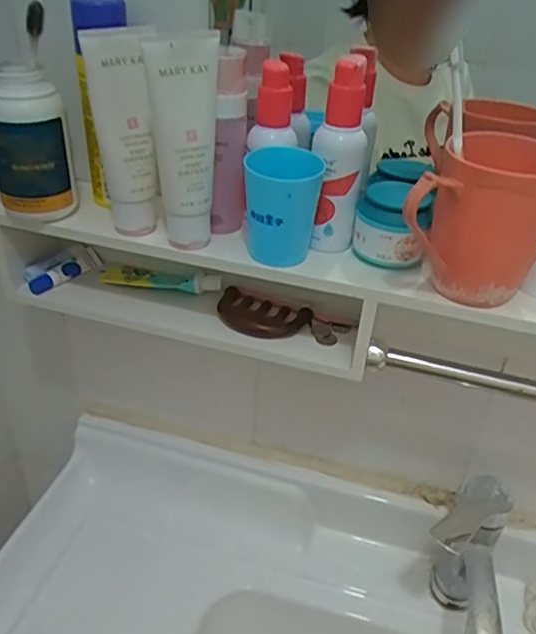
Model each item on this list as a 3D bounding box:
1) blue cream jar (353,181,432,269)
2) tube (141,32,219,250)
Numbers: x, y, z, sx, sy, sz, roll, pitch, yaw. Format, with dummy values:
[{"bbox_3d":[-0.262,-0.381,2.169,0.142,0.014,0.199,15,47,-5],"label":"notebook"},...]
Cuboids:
[{"bbox_3d":[0.101,-0.076,0.481,0.045,0.057,0.051,-7,34,-15],"label":"blue cream jar"},{"bbox_3d":[-0.066,-0.132,0.457,0.052,0.158,0.040,-2,33,-8],"label":"tube"}]

